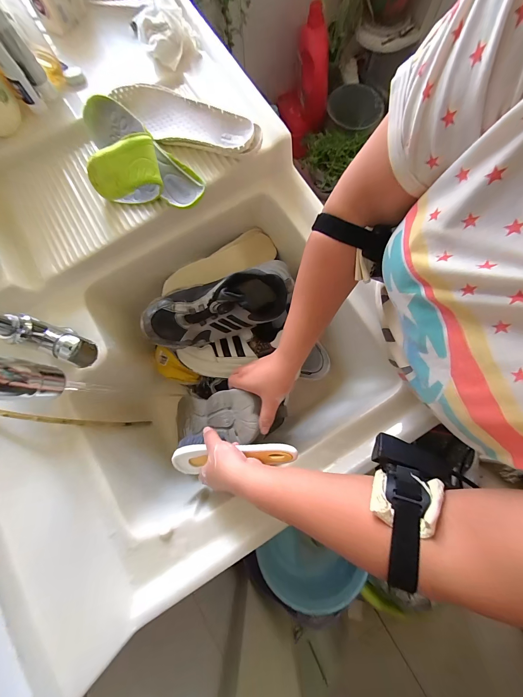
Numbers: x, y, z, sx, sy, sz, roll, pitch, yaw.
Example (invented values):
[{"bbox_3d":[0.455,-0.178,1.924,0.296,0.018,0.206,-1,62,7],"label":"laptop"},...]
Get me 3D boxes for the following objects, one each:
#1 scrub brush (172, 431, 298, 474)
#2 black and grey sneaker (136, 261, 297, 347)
[{"bbox_3d":[-0.038,0.147,0.392,0.185,0.046,0.054,-11,78,21],"label":"scrub brush"},{"bbox_3d":[-0.075,-0.078,0.458,0.247,0.093,0.097,-14,79,-2],"label":"black and grey sneaker"}]

